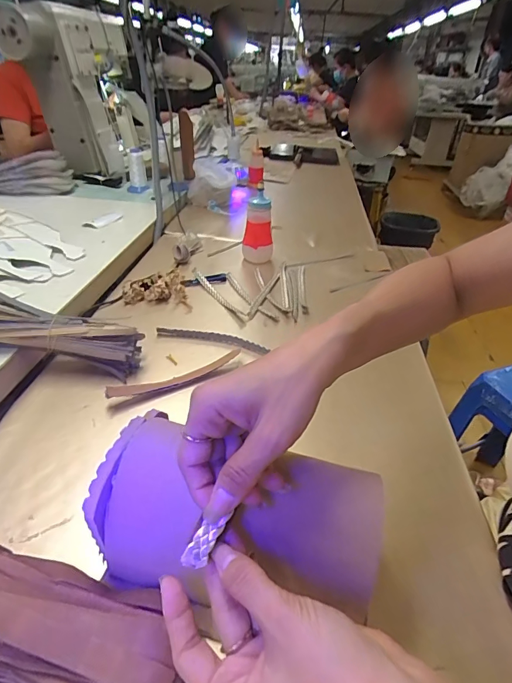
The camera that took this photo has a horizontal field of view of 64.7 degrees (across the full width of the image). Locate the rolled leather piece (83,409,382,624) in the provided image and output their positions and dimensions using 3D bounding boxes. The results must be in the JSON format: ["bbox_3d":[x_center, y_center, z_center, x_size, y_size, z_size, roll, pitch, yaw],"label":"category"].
[{"bbox_3d":[-0.013,0.126,0.303,0.201,0.092,0.087,4,35,13],"label":"rolled leather piece"}]

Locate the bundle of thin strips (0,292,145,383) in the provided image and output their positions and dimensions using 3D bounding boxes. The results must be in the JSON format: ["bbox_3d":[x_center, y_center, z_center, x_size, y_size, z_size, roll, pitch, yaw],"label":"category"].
[{"bbox_3d":[-0.261,-0.022,0.536,0.223,0.071,0.091,17,33,-14],"label":"bundle of thin strips"}]

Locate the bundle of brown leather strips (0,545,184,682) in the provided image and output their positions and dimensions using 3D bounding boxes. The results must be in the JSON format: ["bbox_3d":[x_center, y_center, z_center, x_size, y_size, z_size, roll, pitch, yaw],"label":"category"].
[{"bbox_3d":[-0.131,0.197,0.272,0.170,0.053,0.074,9,35,8],"label":"bundle of brown leather strips"}]

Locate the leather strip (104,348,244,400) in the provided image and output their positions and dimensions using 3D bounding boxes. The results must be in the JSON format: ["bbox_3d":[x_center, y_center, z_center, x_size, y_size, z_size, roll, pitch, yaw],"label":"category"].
[{"bbox_3d":[-0.102,0.043,0.532,0.184,0.020,0.019,-16,39,-27],"label":"leather strip"}]

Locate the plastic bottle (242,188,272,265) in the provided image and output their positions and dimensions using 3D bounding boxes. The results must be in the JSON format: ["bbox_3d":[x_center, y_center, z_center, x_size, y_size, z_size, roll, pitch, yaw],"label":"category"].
[{"bbox_3d":[0.004,-0.235,0.840,0.062,0.131,0.058,1,34,-4],"label":"plastic bottle"}]

